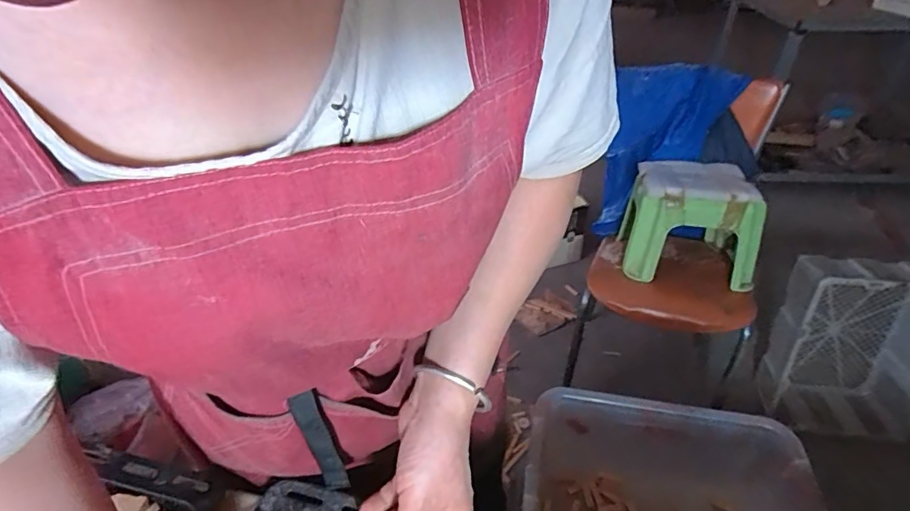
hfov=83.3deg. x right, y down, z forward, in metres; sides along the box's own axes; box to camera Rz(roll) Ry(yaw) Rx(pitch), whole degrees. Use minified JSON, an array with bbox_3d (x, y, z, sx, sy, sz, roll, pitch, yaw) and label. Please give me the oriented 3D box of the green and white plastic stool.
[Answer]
[{"bbox_3d":[0.550,-0.077,1.211,0.274,0.236,0.239,8,37,13],"label":"green and white plastic stool"}]

